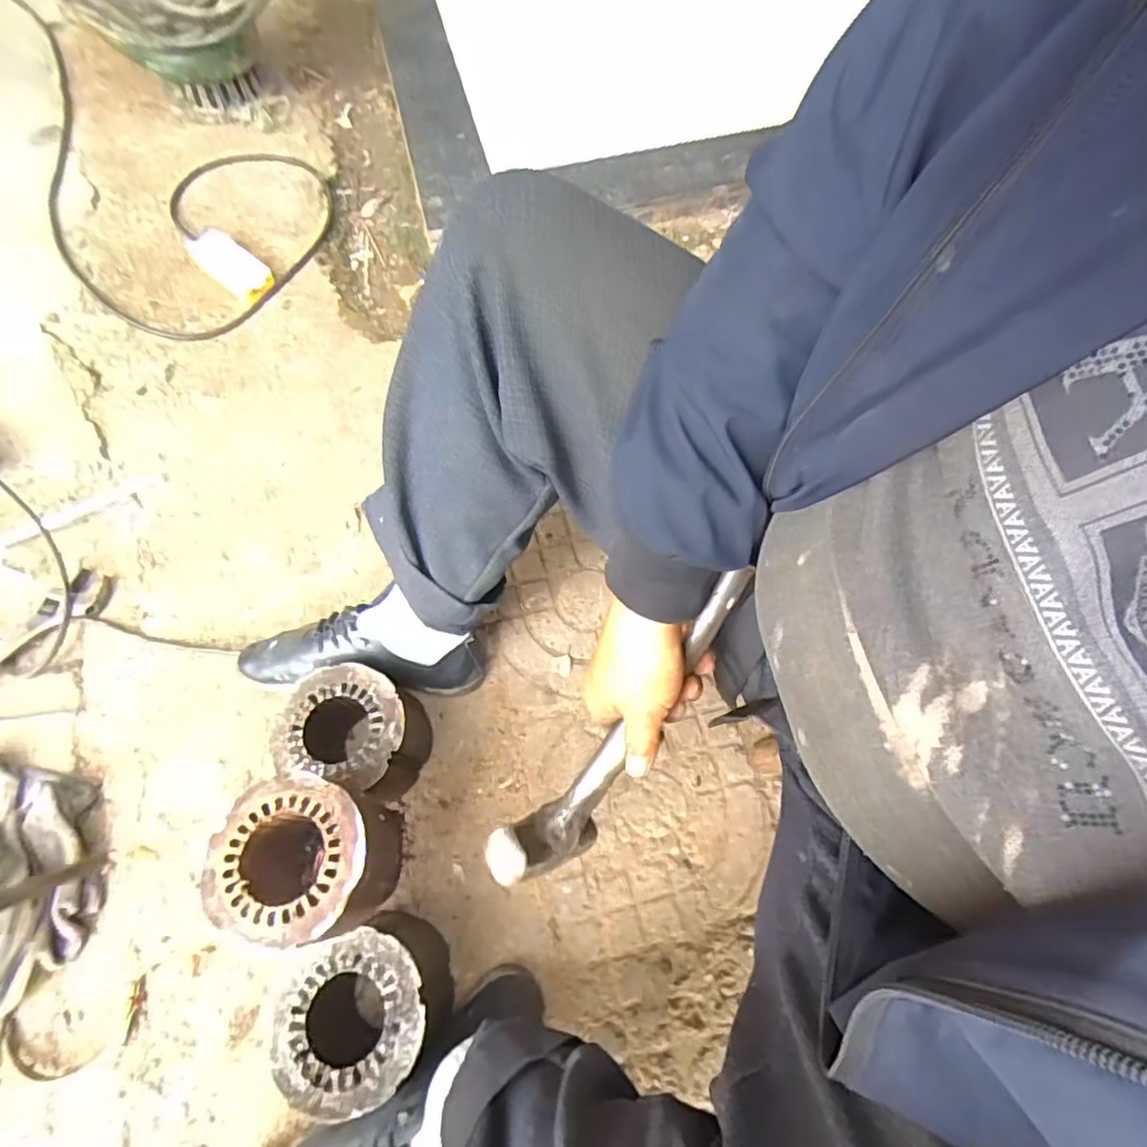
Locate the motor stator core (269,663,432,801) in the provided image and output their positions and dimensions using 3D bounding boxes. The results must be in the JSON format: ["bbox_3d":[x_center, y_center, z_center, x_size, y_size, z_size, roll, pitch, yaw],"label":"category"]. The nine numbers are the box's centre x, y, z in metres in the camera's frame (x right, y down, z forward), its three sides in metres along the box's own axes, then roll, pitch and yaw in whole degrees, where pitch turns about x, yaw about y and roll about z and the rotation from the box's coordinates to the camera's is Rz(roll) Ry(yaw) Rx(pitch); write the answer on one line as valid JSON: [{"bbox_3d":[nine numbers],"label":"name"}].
[{"bbox_3d":[-0.229,0.167,0.660,0.136,0.114,0.111,12,68,7],"label":"motor stator core"}]

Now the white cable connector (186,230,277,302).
[{"bbox_3d":[-0.540,-0.486,0.961,0.157,0.038,0.056,37,72,15],"label":"white cable connector"}]

